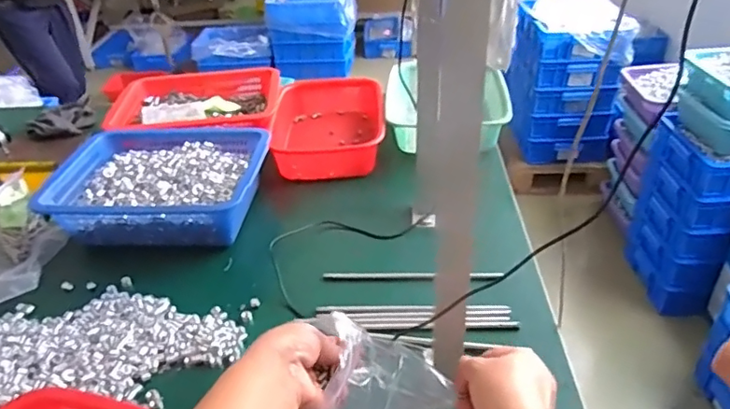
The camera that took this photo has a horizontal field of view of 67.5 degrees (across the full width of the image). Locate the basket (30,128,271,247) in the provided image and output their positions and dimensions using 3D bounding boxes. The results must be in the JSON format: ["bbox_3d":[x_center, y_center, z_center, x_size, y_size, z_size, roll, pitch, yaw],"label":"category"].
[{"bbox_3d":[-0.312,-0.034,0.883,0.309,0.096,0.249,-1,35,4],"label":"basket"}]

